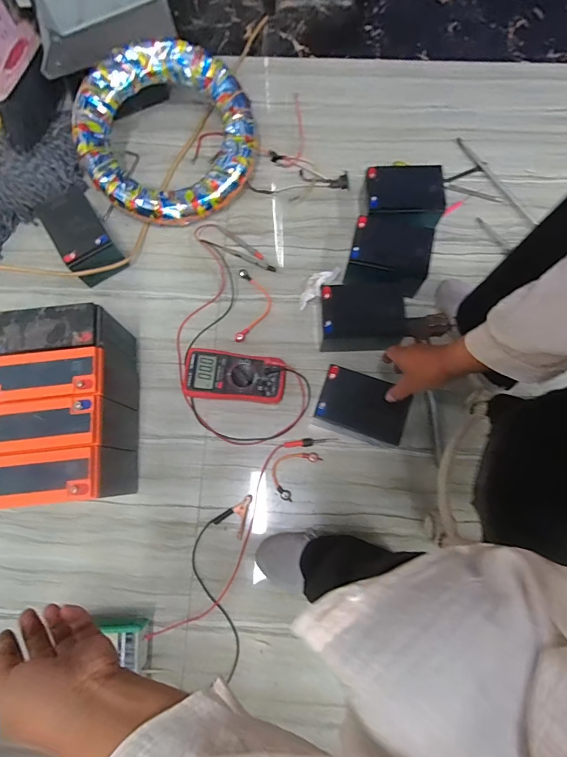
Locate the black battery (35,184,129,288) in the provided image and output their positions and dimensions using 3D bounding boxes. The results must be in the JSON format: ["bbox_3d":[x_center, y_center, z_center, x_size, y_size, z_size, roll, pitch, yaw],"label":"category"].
[{"bbox_3d":[-0.432,-0.301,0.822,0.106,0.112,0.157,-33,77,-6],"label":"black battery"}]

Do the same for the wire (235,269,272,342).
[{"bbox_3d":[-0.063,-0.157,0.816,0.072,0.028,0.166,1,76,2],"label":"wire"}]

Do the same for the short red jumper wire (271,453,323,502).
[{"bbox_3d":[0.017,0.179,0.740,0.069,0.006,0.106,38,80,10],"label":"short red jumper wire"}]

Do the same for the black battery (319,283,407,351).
[{"bbox_3d":[0.156,-0.117,0.755,0.165,0.114,0.110,-1,76,2],"label":"black battery"}]

